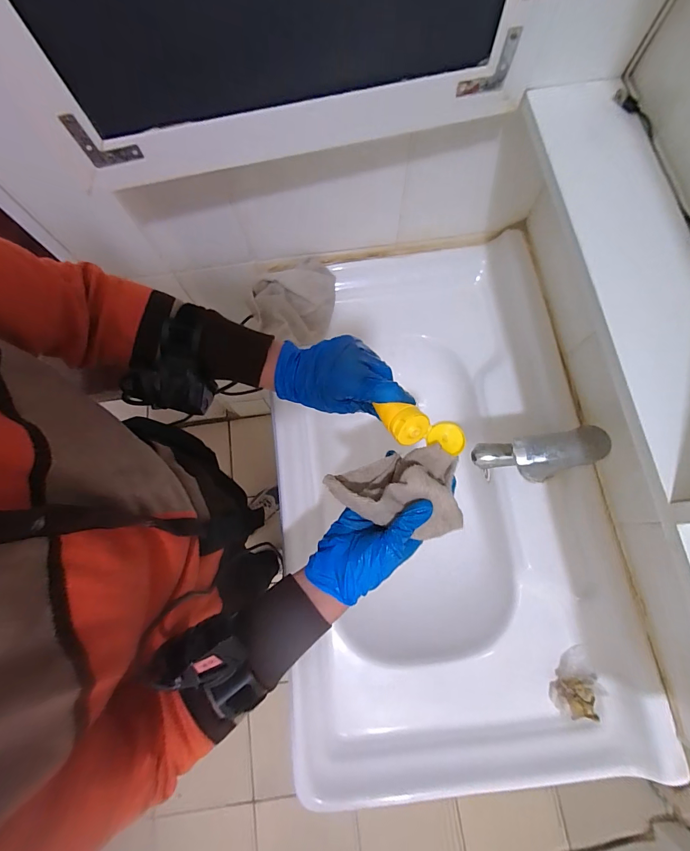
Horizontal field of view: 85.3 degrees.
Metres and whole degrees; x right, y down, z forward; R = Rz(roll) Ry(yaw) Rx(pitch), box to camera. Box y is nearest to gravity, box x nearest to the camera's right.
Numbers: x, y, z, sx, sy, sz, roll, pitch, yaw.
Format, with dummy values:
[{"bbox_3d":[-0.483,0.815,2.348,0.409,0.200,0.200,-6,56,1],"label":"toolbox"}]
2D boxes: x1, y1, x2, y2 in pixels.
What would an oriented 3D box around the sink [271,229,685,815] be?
[{"bbox_3d":[0.140,0.086,0.625,0.466,0.159,0.816,-5,75,0],"label":"sink"}]

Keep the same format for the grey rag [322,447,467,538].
[{"bbox_3d":[0.048,0.066,0.375,0.126,0.051,0.084,1,75,2],"label":"grey rag"}]

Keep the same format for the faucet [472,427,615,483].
[{"bbox_3d":[0.240,0.046,0.516,0.132,0.188,0.055,-5,75,1],"label":"faucet"}]

